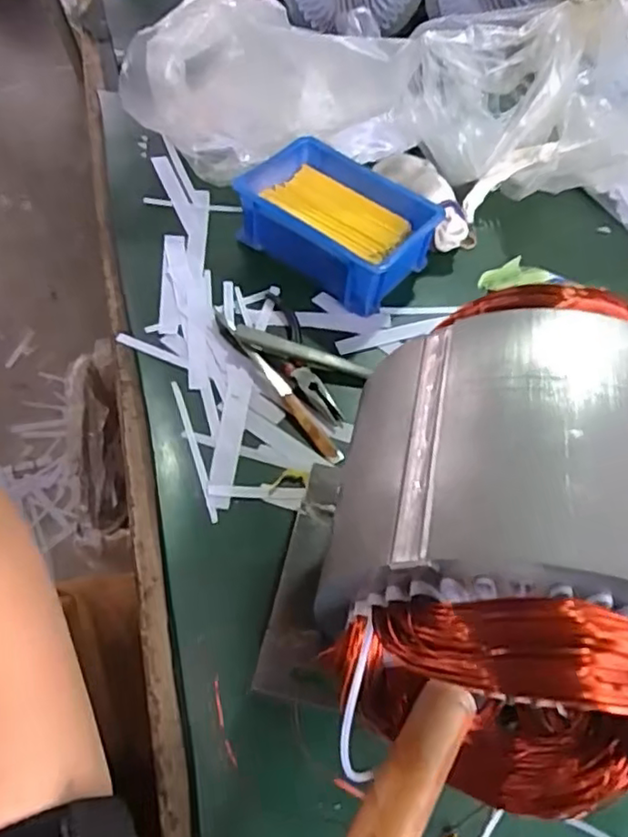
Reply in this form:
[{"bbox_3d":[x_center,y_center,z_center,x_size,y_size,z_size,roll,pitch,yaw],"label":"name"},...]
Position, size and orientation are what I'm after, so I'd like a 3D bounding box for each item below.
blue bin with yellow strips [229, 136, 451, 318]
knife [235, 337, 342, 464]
[{"bbox_3d":[0.019,-0.159,0.501,0.147,0.047,0.105,36,62,18],"label":"blue bin with yellow strips"},{"bbox_3d":[-0.017,-0.016,0.430,0.013,0.011,0.113,-29,64,-20],"label":"knife"}]

